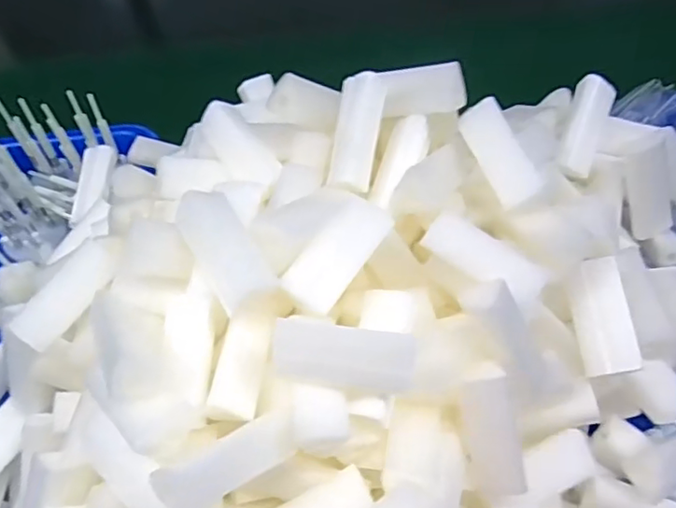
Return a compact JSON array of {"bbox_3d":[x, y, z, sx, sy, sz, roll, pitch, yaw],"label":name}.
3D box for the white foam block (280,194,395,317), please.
[{"bbox_3d":[0.001,-0.001,0.211,0.019,0.009,0.046,29,61,24],"label":"white foam block"}]

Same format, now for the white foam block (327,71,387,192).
[{"bbox_3d":[0.007,-0.049,0.238,0.015,0.015,0.046,10,86,13],"label":"white foam block"}]

